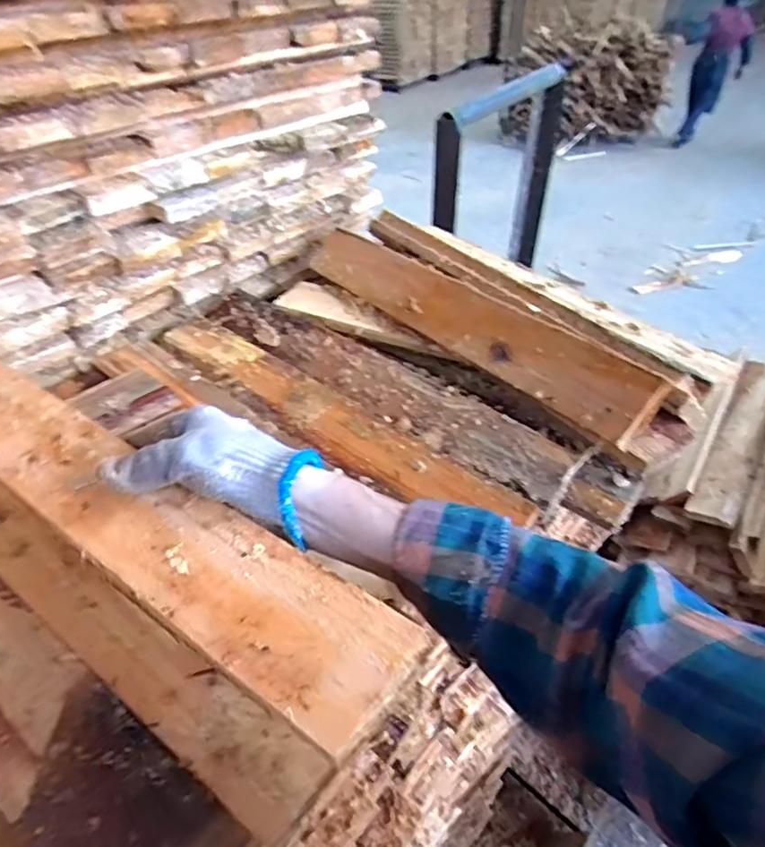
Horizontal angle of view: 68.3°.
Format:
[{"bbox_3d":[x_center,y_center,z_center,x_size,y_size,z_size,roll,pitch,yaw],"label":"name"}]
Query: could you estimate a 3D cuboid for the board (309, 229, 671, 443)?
[{"bbox_3d":[0.078,-0.132,0.652,0.492,0.016,0.076,39,94,38],"label":"board"}]

